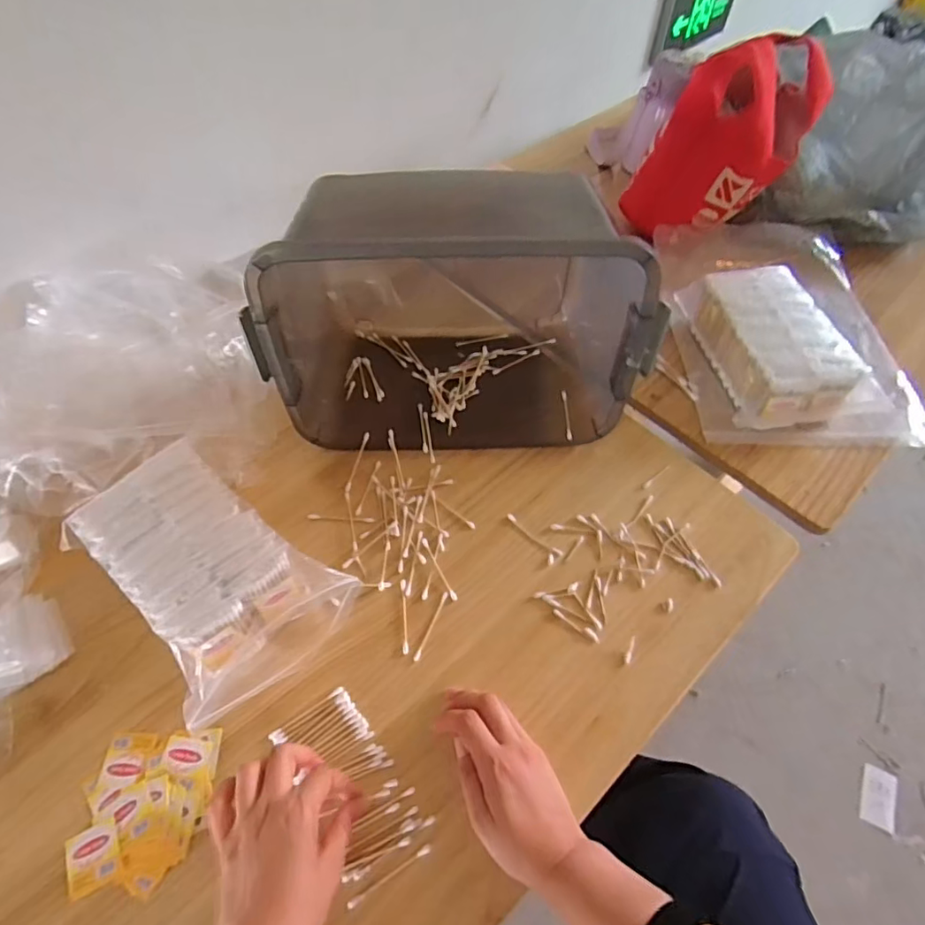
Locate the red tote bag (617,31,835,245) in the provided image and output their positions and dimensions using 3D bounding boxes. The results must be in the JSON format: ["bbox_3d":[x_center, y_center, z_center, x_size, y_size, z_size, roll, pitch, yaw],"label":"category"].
[{"bbox_3d":[0.378,-0.463,0.801,0.204,0.249,0.158,26,60,16],"label":"red tote bag"}]

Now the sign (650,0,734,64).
[{"bbox_3d":[0.567,-1.089,1.327,0.050,0.170,0.382,36,61,26],"label":"sign"}]

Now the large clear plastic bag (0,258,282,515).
[{"bbox_3d":[-0.407,-0.093,0.622,0.360,0.088,0.349,-13,57,-9],"label":"large clear plastic bag"}]

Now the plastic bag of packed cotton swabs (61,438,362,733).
[{"bbox_3d":[-0.246,0.104,0.523,0.247,0.077,0.164,35,63,21],"label":"plastic bag of packed cotton swabs"}]

